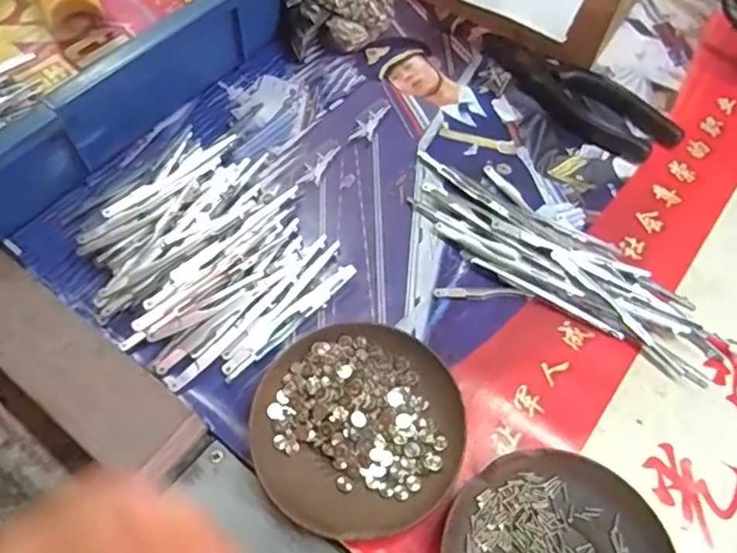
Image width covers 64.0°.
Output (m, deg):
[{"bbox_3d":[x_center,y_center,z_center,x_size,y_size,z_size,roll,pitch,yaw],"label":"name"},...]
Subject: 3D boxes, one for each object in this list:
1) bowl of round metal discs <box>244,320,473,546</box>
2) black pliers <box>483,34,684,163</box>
[{"bbox_3d":[-0.005,0.081,0.327,0.112,0.014,0.115,2,61,-3],"label":"bowl of round metal discs"},{"bbox_3d":[0.156,-0.141,0.453,0.164,0.013,0.051,36,65,15],"label":"black pliers"}]

